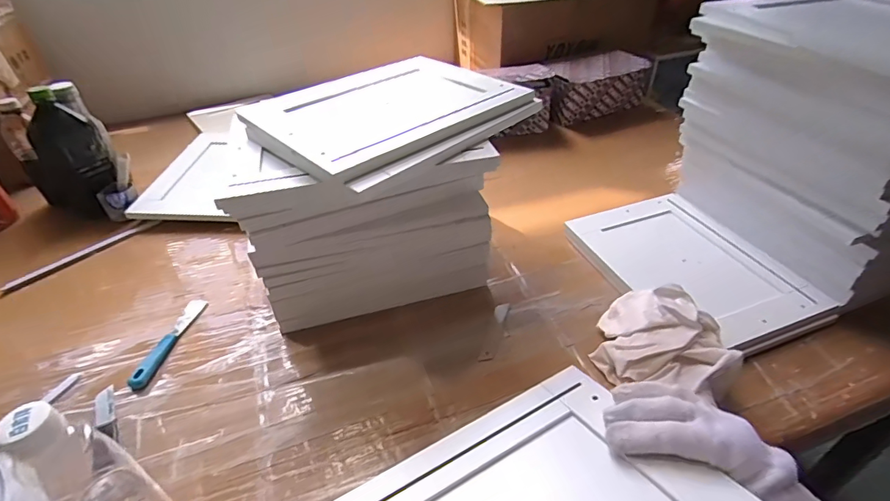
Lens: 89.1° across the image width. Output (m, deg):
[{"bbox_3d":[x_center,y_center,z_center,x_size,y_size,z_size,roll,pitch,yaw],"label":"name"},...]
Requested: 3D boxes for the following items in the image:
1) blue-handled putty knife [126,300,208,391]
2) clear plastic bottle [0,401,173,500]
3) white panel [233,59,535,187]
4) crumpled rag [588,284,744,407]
[{"bbox_3d":[-0.354,0.113,0.579,0.024,0.015,0.143,2,39,7],"label":"blue-handled putty knife"},{"bbox_3d":[-0.264,0.187,0.349,0.043,0.188,0.056,17,43,24],"label":"clear plastic bottle"},{"bbox_3d":[-0.069,-0.175,0.548,0.295,0.022,0.230,-30,46,-30],"label":"white panel"},{"bbox_3d":[0.245,0.099,0.518,0.126,0.074,0.134,5,39,11],"label":"crumpled rag"}]

